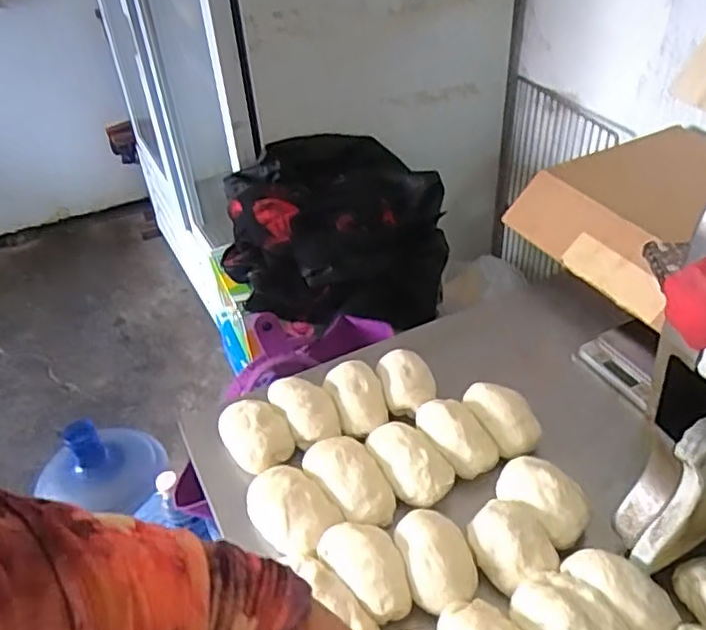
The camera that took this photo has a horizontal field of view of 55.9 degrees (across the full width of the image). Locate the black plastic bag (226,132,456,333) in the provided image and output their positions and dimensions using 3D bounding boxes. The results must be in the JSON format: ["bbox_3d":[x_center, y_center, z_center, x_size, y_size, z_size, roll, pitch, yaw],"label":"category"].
[{"bbox_3d":[-0.029,-0.145,1.098,0.352,0.187,0.324,0,40,5],"label":"black plastic bag"}]

